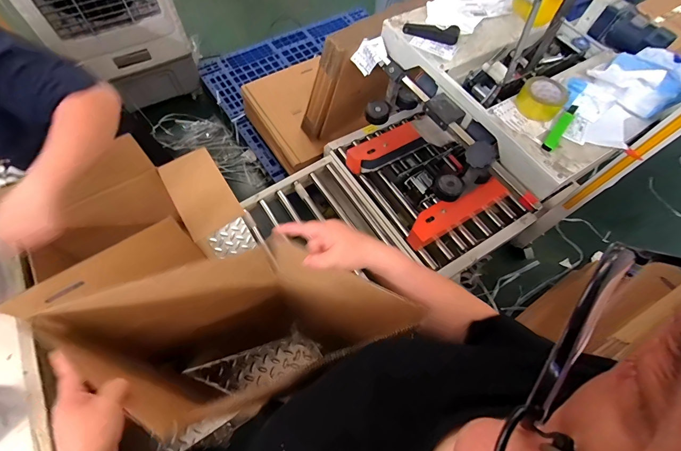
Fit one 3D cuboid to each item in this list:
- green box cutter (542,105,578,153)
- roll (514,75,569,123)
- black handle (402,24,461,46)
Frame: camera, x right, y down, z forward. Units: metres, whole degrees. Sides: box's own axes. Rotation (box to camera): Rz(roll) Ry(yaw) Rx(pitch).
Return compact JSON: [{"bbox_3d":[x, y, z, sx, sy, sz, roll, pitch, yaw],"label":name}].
[{"bbox_3d":[0.556,-0.246,0.825,0.028,0.016,0.174,37,67,14],"label":"green box cutter"},{"bbox_3d":[0.520,-0.329,0.852,0.110,0.058,0.110,1,63,-3],"label":"roll"},{"bbox_3d":[0.270,-0.578,0.977,0.162,0.031,0.047,13,63,3],"label":"black handle"}]

